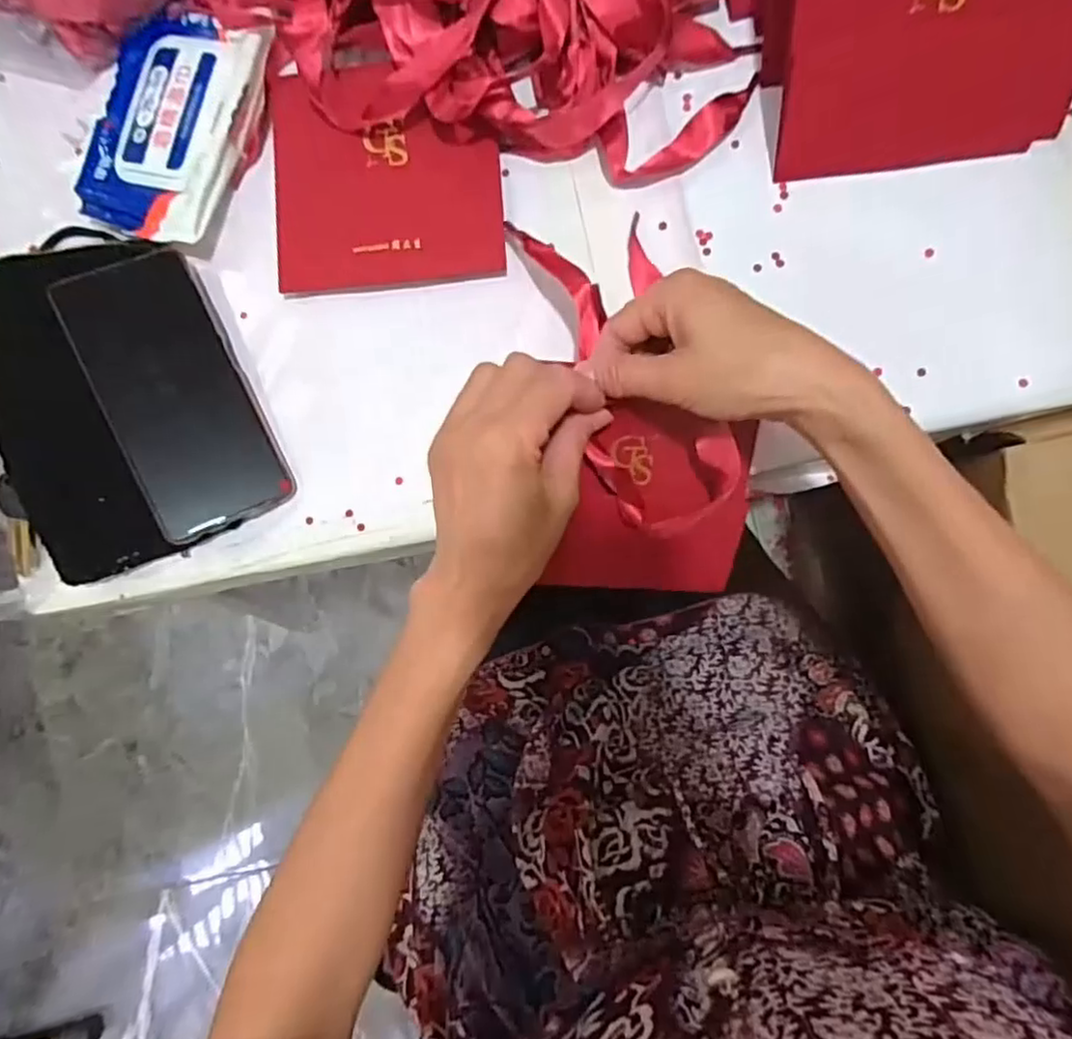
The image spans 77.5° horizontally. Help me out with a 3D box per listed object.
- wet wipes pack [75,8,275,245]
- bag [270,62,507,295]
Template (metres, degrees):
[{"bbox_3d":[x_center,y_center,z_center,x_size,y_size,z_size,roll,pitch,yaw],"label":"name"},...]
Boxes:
[{"bbox_3d":[-0.225,-0.244,0.414,0.097,0.016,0.138,20,89,6],"label":"wet wipes pack"},{"bbox_3d":[-0.093,-0.212,0.411,0.137,0.010,0.135,-5,86,5],"label":"bag"}]

